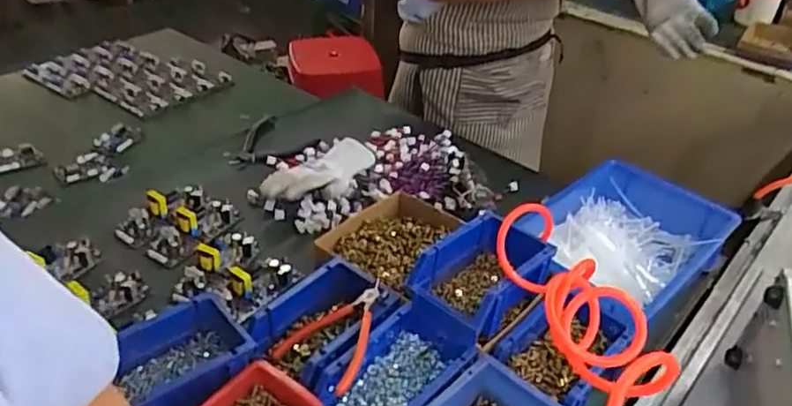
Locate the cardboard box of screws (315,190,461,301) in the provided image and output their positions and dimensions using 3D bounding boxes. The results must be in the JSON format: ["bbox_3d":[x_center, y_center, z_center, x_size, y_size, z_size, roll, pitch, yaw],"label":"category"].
[{"bbox_3d":[-0.005,0.062,0.848,0.145,0.052,0.183,22,41,24],"label":"cardboard box of screws"}]

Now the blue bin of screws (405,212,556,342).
[{"bbox_3d":[0.101,0.090,0.727,0.103,0.091,0.155,28,44,30],"label":"blue bin of screws"}]

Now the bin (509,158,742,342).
[{"bbox_3d":[0.307,0.065,0.861,0.204,0.088,0.299,32,46,33],"label":"bin"}]

